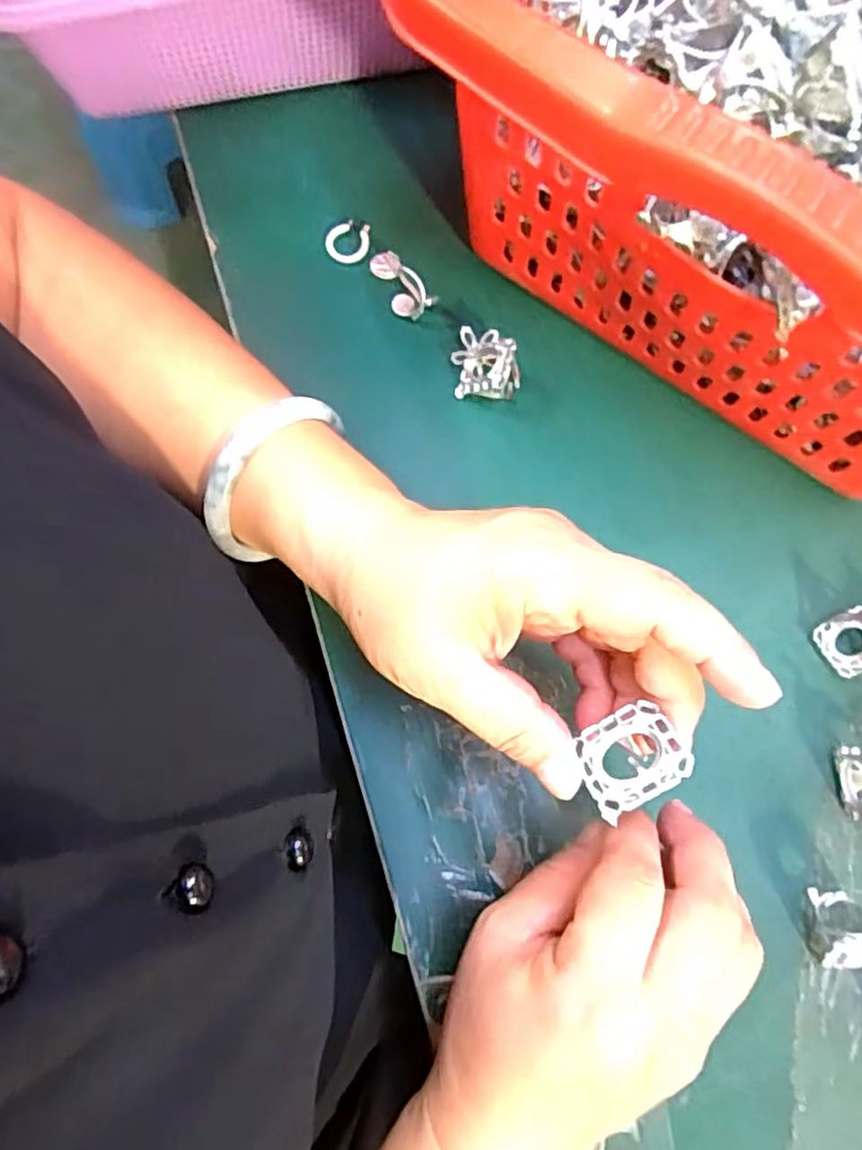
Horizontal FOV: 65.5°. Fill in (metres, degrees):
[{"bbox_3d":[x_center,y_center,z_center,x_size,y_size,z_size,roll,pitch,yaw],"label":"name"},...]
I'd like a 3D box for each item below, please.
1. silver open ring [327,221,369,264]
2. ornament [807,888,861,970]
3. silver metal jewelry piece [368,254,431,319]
[{"bbox_3d":[-0.044,-0.175,0.352,0.023,0.004,0.021,23,97,5],"label":"silver open ring"},{"bbox_3d":[0.164,0.142,0.263,0.020,0.027,0.029,9,75,1],"label":"ornament"},{"bbox_3d":[-0.017,-0.150,0.341,0.017,0.015,0.042,-30,78,-9],"label":"silver metal jewelry piece"}]

